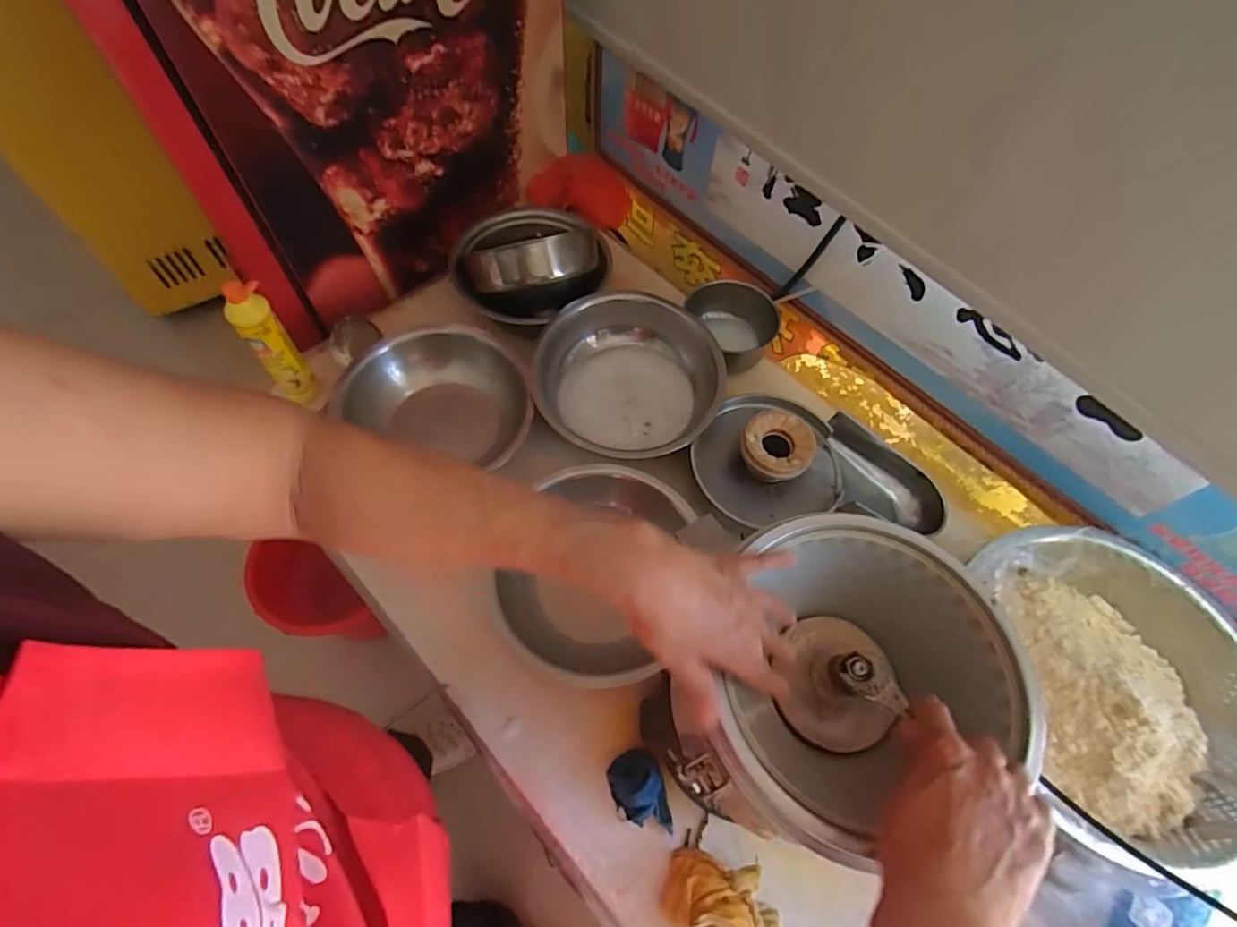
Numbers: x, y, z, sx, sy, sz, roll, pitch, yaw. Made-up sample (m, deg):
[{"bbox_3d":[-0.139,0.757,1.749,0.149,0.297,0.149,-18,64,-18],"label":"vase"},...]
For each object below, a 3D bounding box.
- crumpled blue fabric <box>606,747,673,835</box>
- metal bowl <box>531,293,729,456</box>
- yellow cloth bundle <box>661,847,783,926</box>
[{"bbox_3d":[0.025,0.414,0.709,0.067,0.047,0.097,-12,62,-9],"label":"crumpled blue fabric"},{"bbox_3d":[0.018,-0.134,0.967,0.308,0.107,0.298,3,61,-1],"label":"metal bowl"},{"bbox_3d":[0.122,0.508,0.639,0.136,0.053,0.100,12,61,4],"label":"yellow cloth bundle"}]

